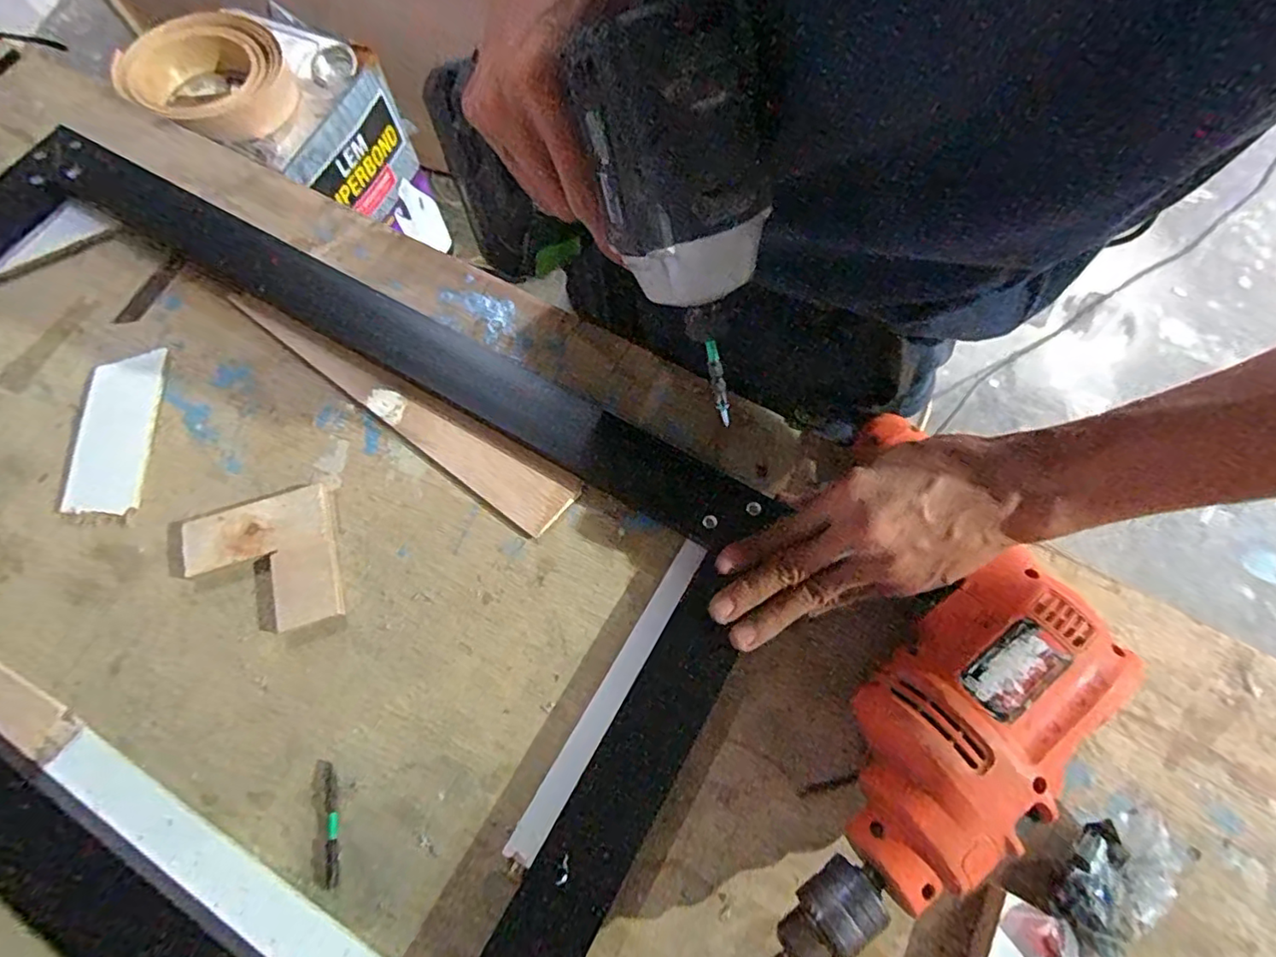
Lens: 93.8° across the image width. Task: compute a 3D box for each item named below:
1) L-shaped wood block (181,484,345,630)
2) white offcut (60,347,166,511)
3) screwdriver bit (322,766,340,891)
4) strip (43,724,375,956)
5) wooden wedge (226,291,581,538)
[{"bbox_3d":[-0.240,0.057,0.383,0.092,0.010,0.089,-17,70,-5],"label":"L-shaped wood block"},{"bbox_3d":[-0.371,-0.034,0.423,0.054,0.007,0.121,-6,69,-1],"label":"white offcut"},{"bbox_3d":[-0.171,0.192,0.332,0.008,0.004,0.062,-12,70,-3],"label":"screwdriver bit"},{"bbox_3d":[-0.223,0.219,0.324,0.261,0.009,0.028,28,73,11],"label":"strip"},{"bbox_3d":[-0.177,-0.053,0.423,0.299,0.007,0.043,30,73,12],"label":"wooden wedge"}]

